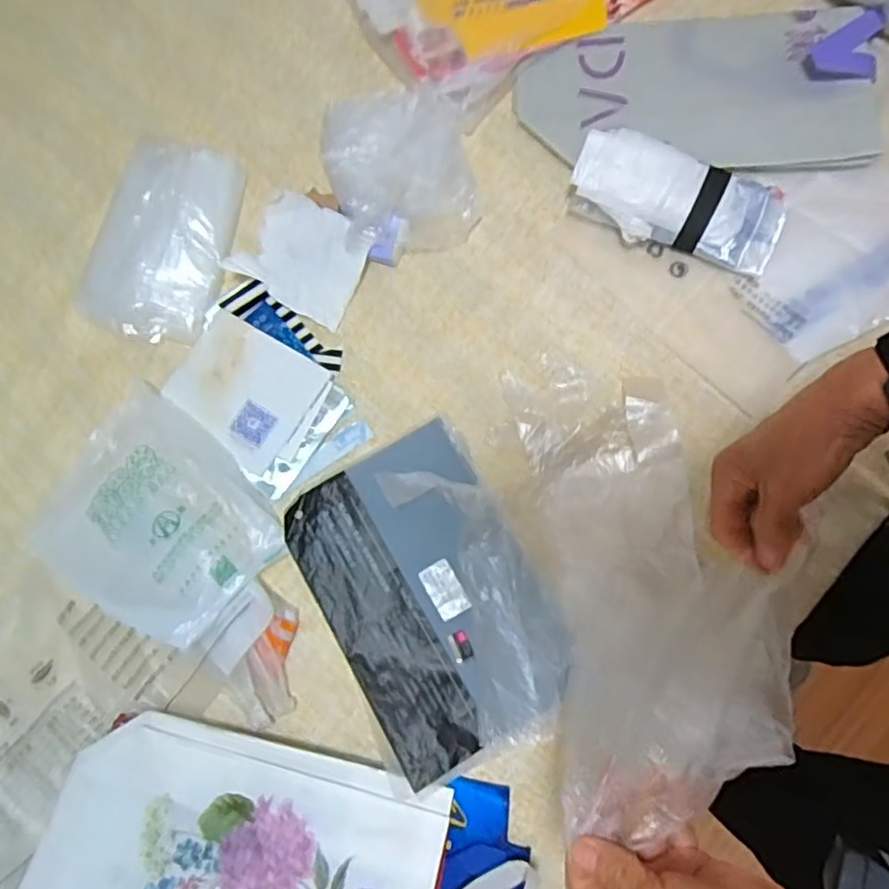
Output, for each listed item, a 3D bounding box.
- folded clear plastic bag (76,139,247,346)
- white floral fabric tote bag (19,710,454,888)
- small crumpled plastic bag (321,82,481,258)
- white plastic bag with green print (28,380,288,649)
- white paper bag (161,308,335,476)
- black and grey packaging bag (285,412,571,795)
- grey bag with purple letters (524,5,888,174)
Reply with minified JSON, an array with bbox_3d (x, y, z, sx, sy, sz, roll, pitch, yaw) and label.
[{"bbox_3d":[-0.289,-0.215,0.650,0.132,0.014,0.212,13,81,3],"label":"folded clear plastic bag"},{"bbox_3d":[-0.172,0.341,0.534,0.326,0.017,0.175,13,73,5],"label":"white floral fabric tote bag"},{"bbox_3d":[-0.048,-0.288,0.673,0.150,0.029,0.185,-12,80,-1],"label":"small crumpled plastic bag"},{"bbox_3d":[-0.272,0.072,0.590,0.210,0.033,0.185,40,83,7],"label":"white plastic bag with green print"},{"bbox_3d":[-0.195,-0.052,0.627,0.136,0.012,0.119,28,82,6],"label":"white paper bag"},{"bbox_3d":[-0.015,0.133,0.583,0.179,0.030,0.276,-29,81,-4],"label":"black and grey packaging bag"},{"bbox_3d":[0.259,-0.370,0.651,0.357,0.028,0.184,2,80,1],"label":"grey bag with purple letters"}]

